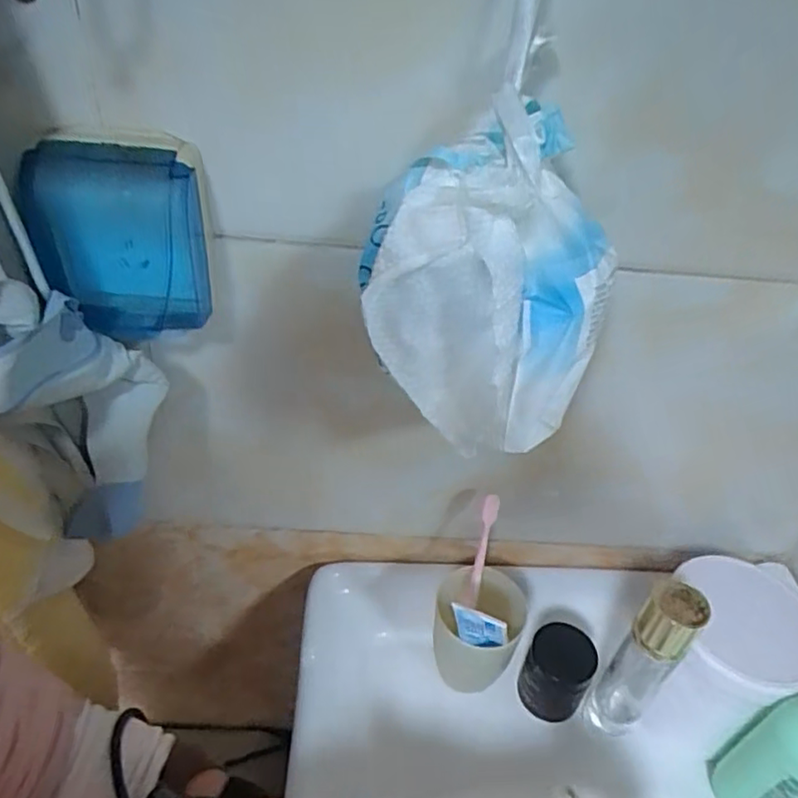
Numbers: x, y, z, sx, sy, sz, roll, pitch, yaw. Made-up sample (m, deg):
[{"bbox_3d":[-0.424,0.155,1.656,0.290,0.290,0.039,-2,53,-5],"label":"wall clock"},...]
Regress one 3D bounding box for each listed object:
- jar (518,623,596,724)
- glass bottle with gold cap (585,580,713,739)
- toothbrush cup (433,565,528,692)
[{"bbox_3d":[0.139,0.243,0.544,0.054,0.076,0.052,3,40,-3],"label":"jar"},{"bbox_3d":[0.192,0.215,0.489,0.039,0.192,0.036,35,48,30],"label":"glass bottle with gold cap"},{"bbox_3d":[0.073,0.210,0.562,0.076,0.093,0.070,3,40,-3],"label":"toothbrush cup"}]

